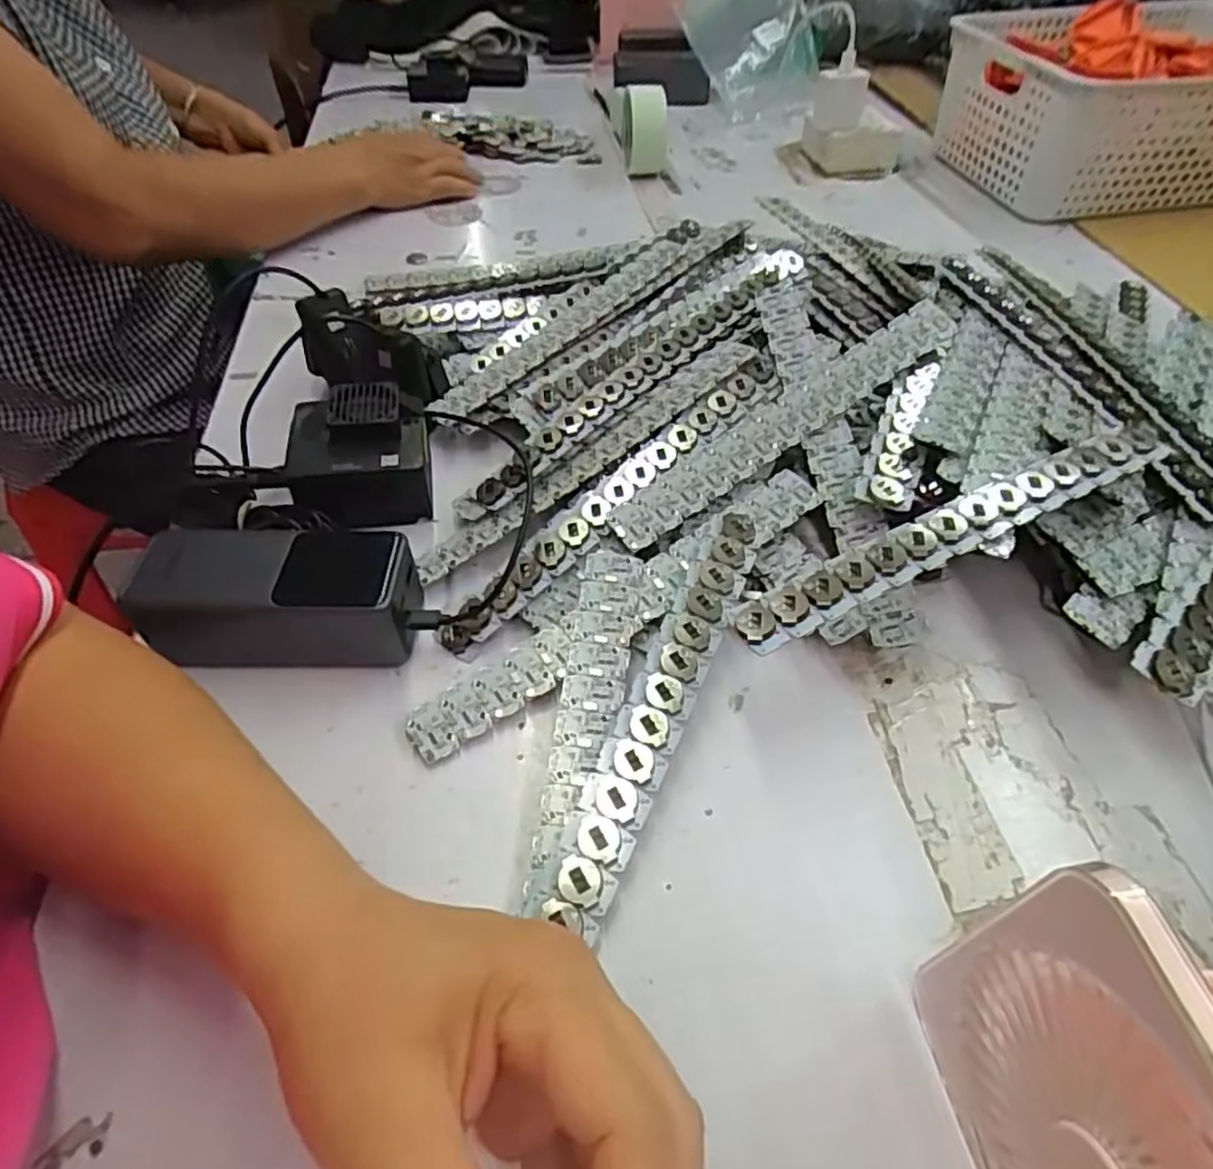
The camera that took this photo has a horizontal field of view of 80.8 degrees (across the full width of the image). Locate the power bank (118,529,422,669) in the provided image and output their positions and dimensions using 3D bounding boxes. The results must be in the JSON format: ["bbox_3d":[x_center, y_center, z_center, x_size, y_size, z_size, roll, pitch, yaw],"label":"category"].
[{"bbox_3d":[-0.165,0.005,0.363,0.132,0.053,0.055,-3,49,-2],"label":"power bank"}]

